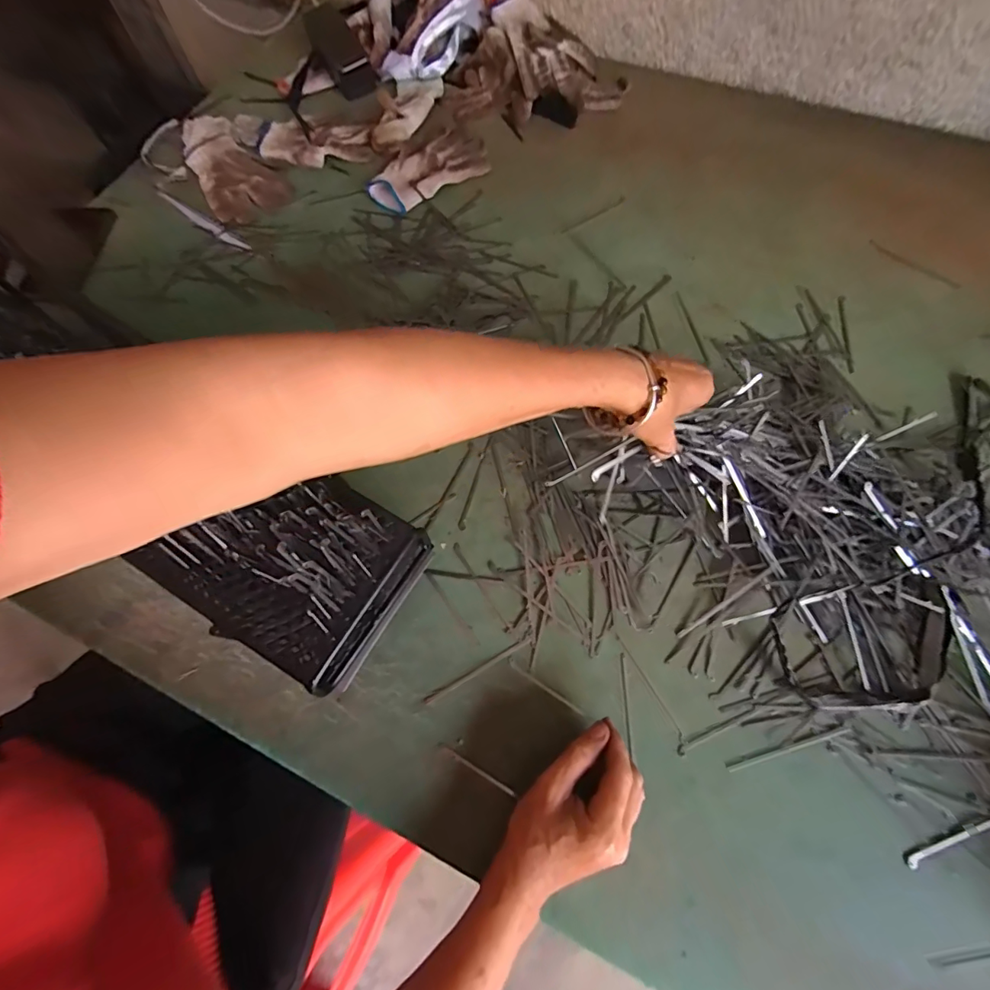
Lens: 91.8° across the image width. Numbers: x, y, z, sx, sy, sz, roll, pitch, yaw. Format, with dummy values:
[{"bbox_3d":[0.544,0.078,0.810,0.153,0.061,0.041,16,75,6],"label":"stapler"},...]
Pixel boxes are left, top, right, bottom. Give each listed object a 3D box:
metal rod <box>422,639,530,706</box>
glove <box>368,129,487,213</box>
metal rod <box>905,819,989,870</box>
[{"bbox_3d":[-0.015,0.155,0.424,0.105,0.004,0.006,-28,69,-9],"label":"metal rod"},{"bbox_3d":[-0.099,-0.460,0.676,0.169,0.022,0.101,-35,70,-11],"label":"glove"},{"bbox_3d":[0.361,0.258,0.366,0.108,0.006,0.008,-21,68,-6],"label":"metal rod"}]

